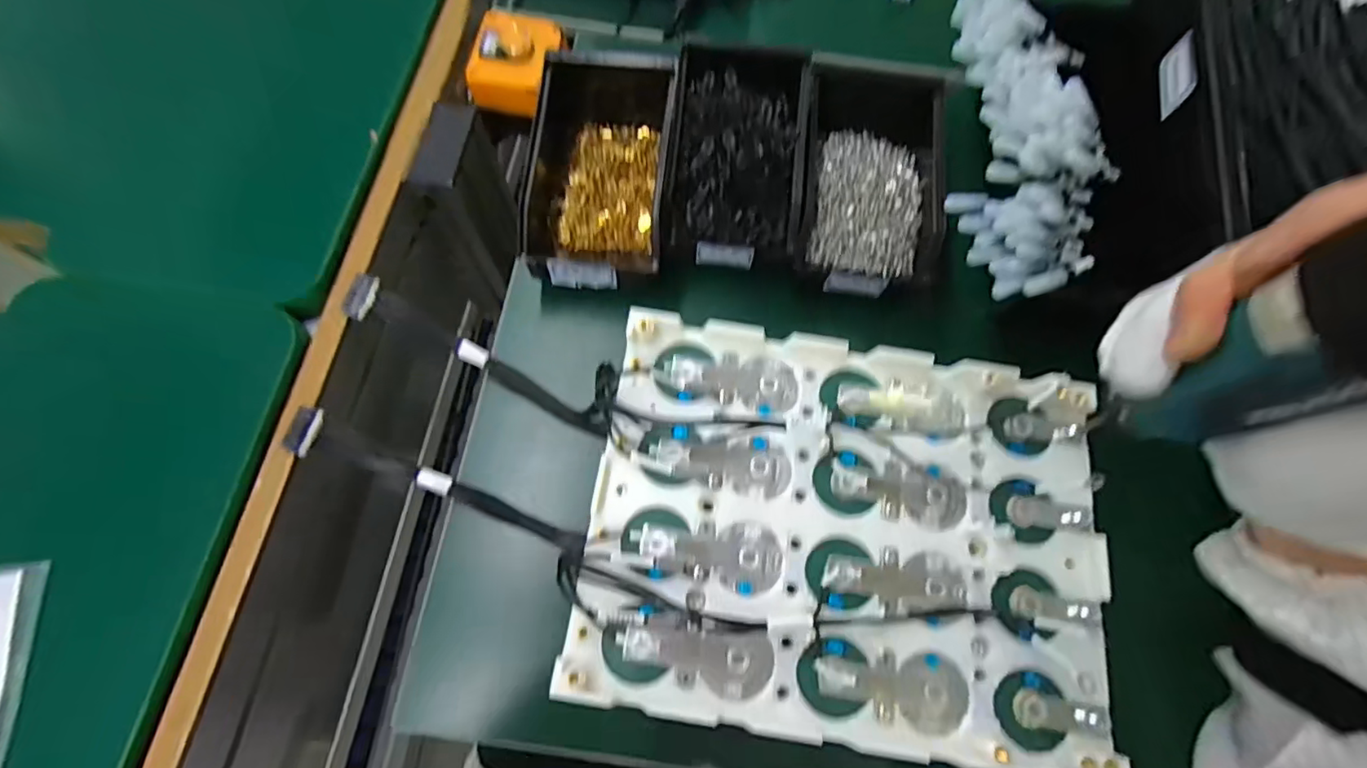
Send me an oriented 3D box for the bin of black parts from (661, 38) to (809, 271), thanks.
[{"bbox_3d":[0.042,-0.181,0.469,0.102,0.062,0.178,8,70,1],"label":"bin of black parts"}]

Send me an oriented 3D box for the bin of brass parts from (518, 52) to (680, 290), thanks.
[{"bbox_3d":[-0.063,-0.181,0.472,0.106,0.067,0.212,6,70,0],"label":"bin of brass parts"}]

